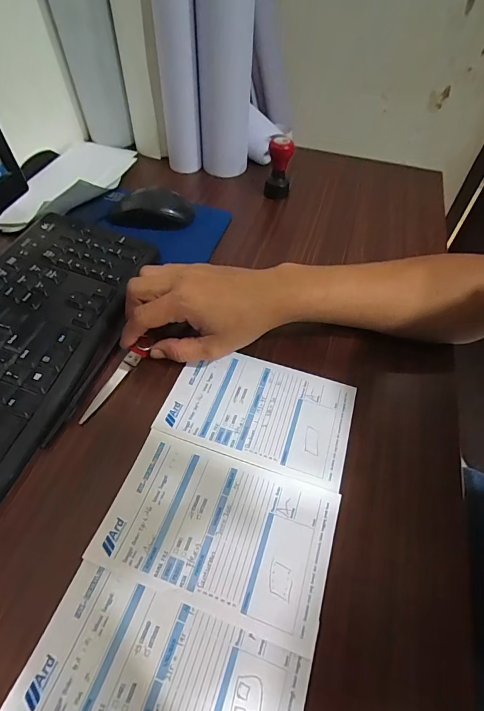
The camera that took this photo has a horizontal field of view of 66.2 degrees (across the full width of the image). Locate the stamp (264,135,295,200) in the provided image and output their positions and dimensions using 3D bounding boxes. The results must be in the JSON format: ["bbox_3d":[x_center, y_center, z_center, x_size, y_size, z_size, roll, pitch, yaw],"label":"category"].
[{"bbox_3d":[0.053,-0.269,0.533,0.034,0.085,0.032,13,53,7],"label":"stamp"}]

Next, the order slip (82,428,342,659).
[{"bbox_3d":[-0.016,0.125,0.274,0.162,0.004,0.103,17,54,10],"label":"order slip"}]

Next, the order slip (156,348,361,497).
[{"bbox_3d":[0.017,0.048,0.337,0.161,0.004,0.103,17,53,9],"label":"order slip"}]

